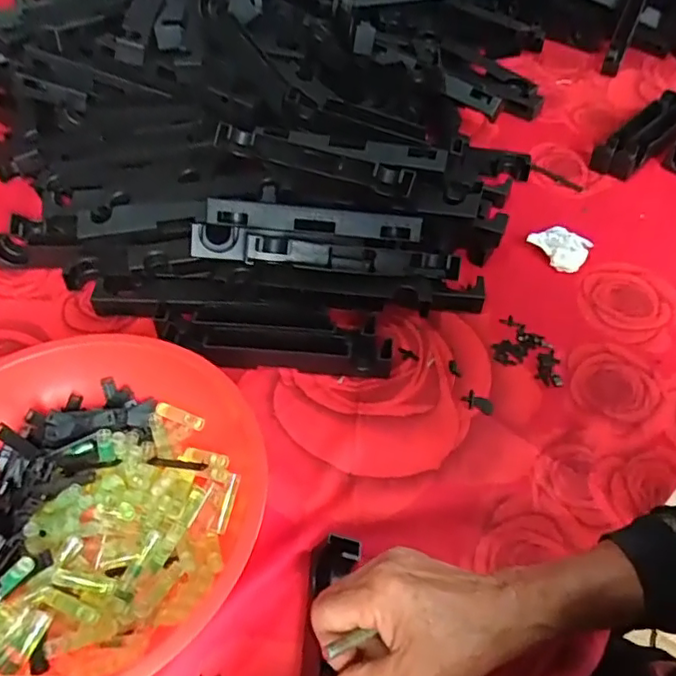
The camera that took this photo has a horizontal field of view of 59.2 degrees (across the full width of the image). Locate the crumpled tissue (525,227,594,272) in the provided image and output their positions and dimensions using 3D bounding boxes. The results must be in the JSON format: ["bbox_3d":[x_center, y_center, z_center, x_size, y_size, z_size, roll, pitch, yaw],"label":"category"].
[{"bbox_3d":[0.231,-0.096,0.620,0.056,0.030,0.043,30,56,22],"label":"crumpled tissue"}]

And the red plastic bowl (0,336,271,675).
[{"bbox_3d":[-0.175,0.120,0.398,0.246,0.078,0.237,1,50,-1],"label":"red plastic bowl"}]

